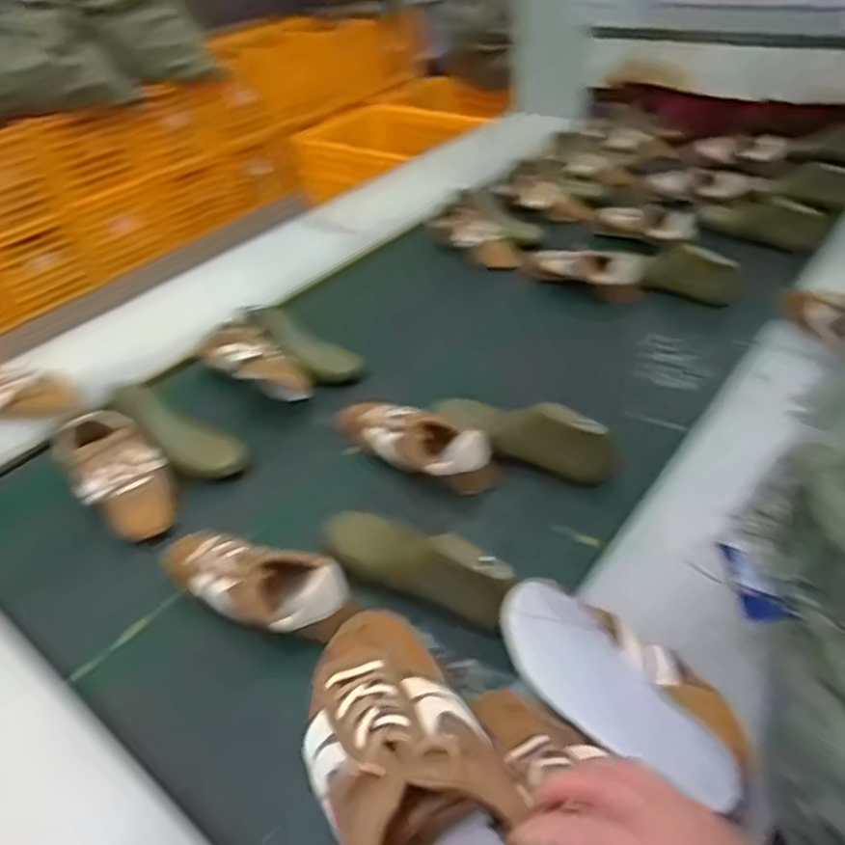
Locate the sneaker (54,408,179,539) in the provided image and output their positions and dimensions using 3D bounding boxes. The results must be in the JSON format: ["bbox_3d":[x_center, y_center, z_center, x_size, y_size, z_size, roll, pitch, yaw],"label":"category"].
[{"bbox_3d":[-0.441,0.065,0.980,0.119,0.080,0.244,-31,47,-27],"label":"sneaker"}]

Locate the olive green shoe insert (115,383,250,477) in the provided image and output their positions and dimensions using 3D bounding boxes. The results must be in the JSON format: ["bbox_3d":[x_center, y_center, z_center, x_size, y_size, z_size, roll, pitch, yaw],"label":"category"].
[{"bbox_3d":[-0.375,0.019,1.032,0.262,0.063,0.065,22,48,29],"label":"olive green shoe insert"}]

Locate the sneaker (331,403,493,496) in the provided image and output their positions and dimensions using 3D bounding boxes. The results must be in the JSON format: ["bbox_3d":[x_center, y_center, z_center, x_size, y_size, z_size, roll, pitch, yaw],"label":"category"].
[{"bbox_3d":[-0.019,0.022,0.990,0.266,0.074,0.089,26,50,31],"label":"sneaker"}]

